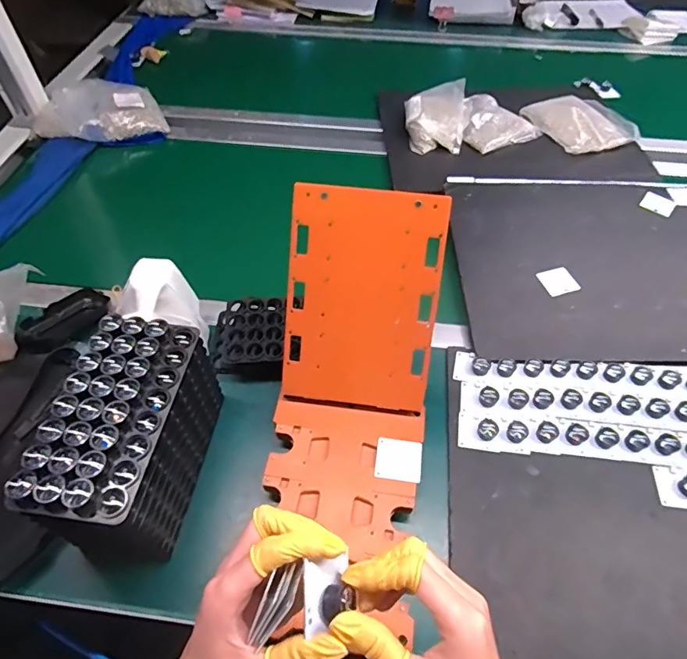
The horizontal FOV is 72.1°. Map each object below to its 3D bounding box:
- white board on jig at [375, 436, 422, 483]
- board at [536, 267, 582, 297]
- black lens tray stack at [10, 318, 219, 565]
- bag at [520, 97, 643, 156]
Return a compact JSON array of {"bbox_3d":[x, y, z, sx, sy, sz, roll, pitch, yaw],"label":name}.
[{"bbox_3d":[0.060,0.141,0.511,0.049,0.004,0.045,7,54,8],"label":"white board on jig"},{"bbox_3d":[0.313,-0.070,0.689,0.050,0.004,0.046,-14,55,-11],"label":"board"},{"bbox_3d":[-0.213,0.105,0.472,0.105,0.137,0.193,7,53,5],"label":"black lens tray stack"},{"bbox_3d":[0.476,-0.416,0.944,0.173,0.031,0.182,-20,56,-15],"label":"bag"}]

